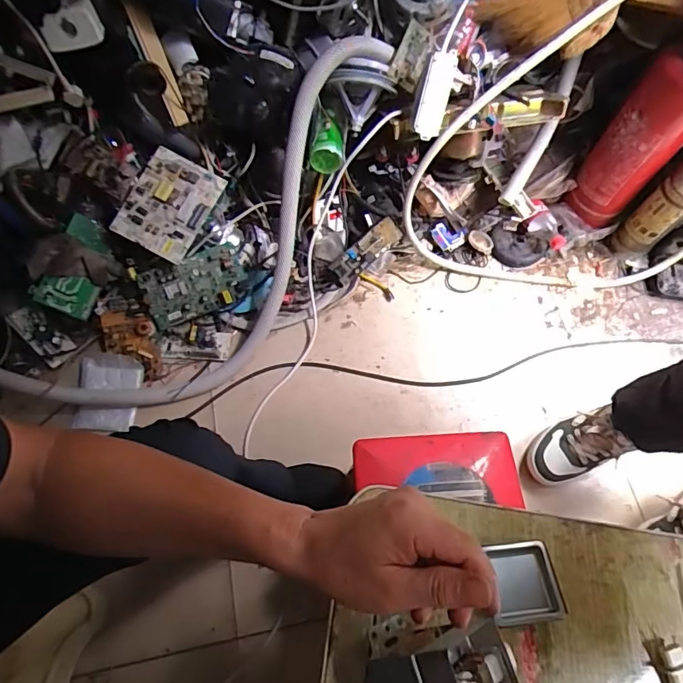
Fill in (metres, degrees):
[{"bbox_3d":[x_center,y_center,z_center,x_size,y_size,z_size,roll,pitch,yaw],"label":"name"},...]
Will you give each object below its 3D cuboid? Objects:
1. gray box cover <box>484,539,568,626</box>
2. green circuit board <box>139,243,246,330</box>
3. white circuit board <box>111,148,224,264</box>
[{"bbox_3d":[0.174,0.232,0.466,0.065,0.013,0.068,-7,57,-1],"label":"gray box cover"},{"bbox_3d":[-0.305,-0.114,1.019,0.207,0.018,0.125,-22,111,-11],"label":"green circuit board"},{"bbox_3d":[-0.338,-0.268,0.950,0.150,0.016,0.193,30,83,-4],"label":"white circuit board"}]

